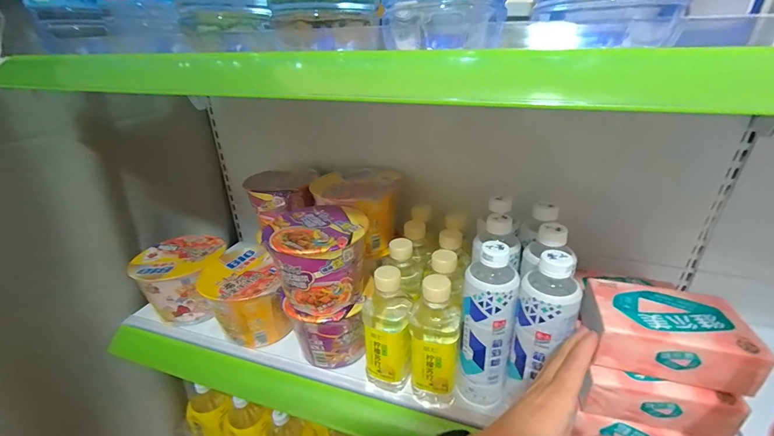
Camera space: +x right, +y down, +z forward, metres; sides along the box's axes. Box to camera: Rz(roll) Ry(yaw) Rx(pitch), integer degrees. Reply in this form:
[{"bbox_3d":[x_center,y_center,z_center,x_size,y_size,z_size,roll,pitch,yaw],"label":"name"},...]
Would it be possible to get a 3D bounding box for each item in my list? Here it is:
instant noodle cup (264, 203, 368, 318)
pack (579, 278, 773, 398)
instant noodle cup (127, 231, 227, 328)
[{"bbox_3d":[-0.087,0.053,0.473,0.117,0.098,0.124,-2,27,1],"label":"instant noodle cup"},{"bbox_3d":[0.281,0.114,0.368,0.143,0.048,0.093,7,28,17],"label":"pack"},{"bbox_3d":[-0.356,0.107,0.621,0.133,0.102,0.138,-2,27,1],"label":"instant noodle cup"}]

